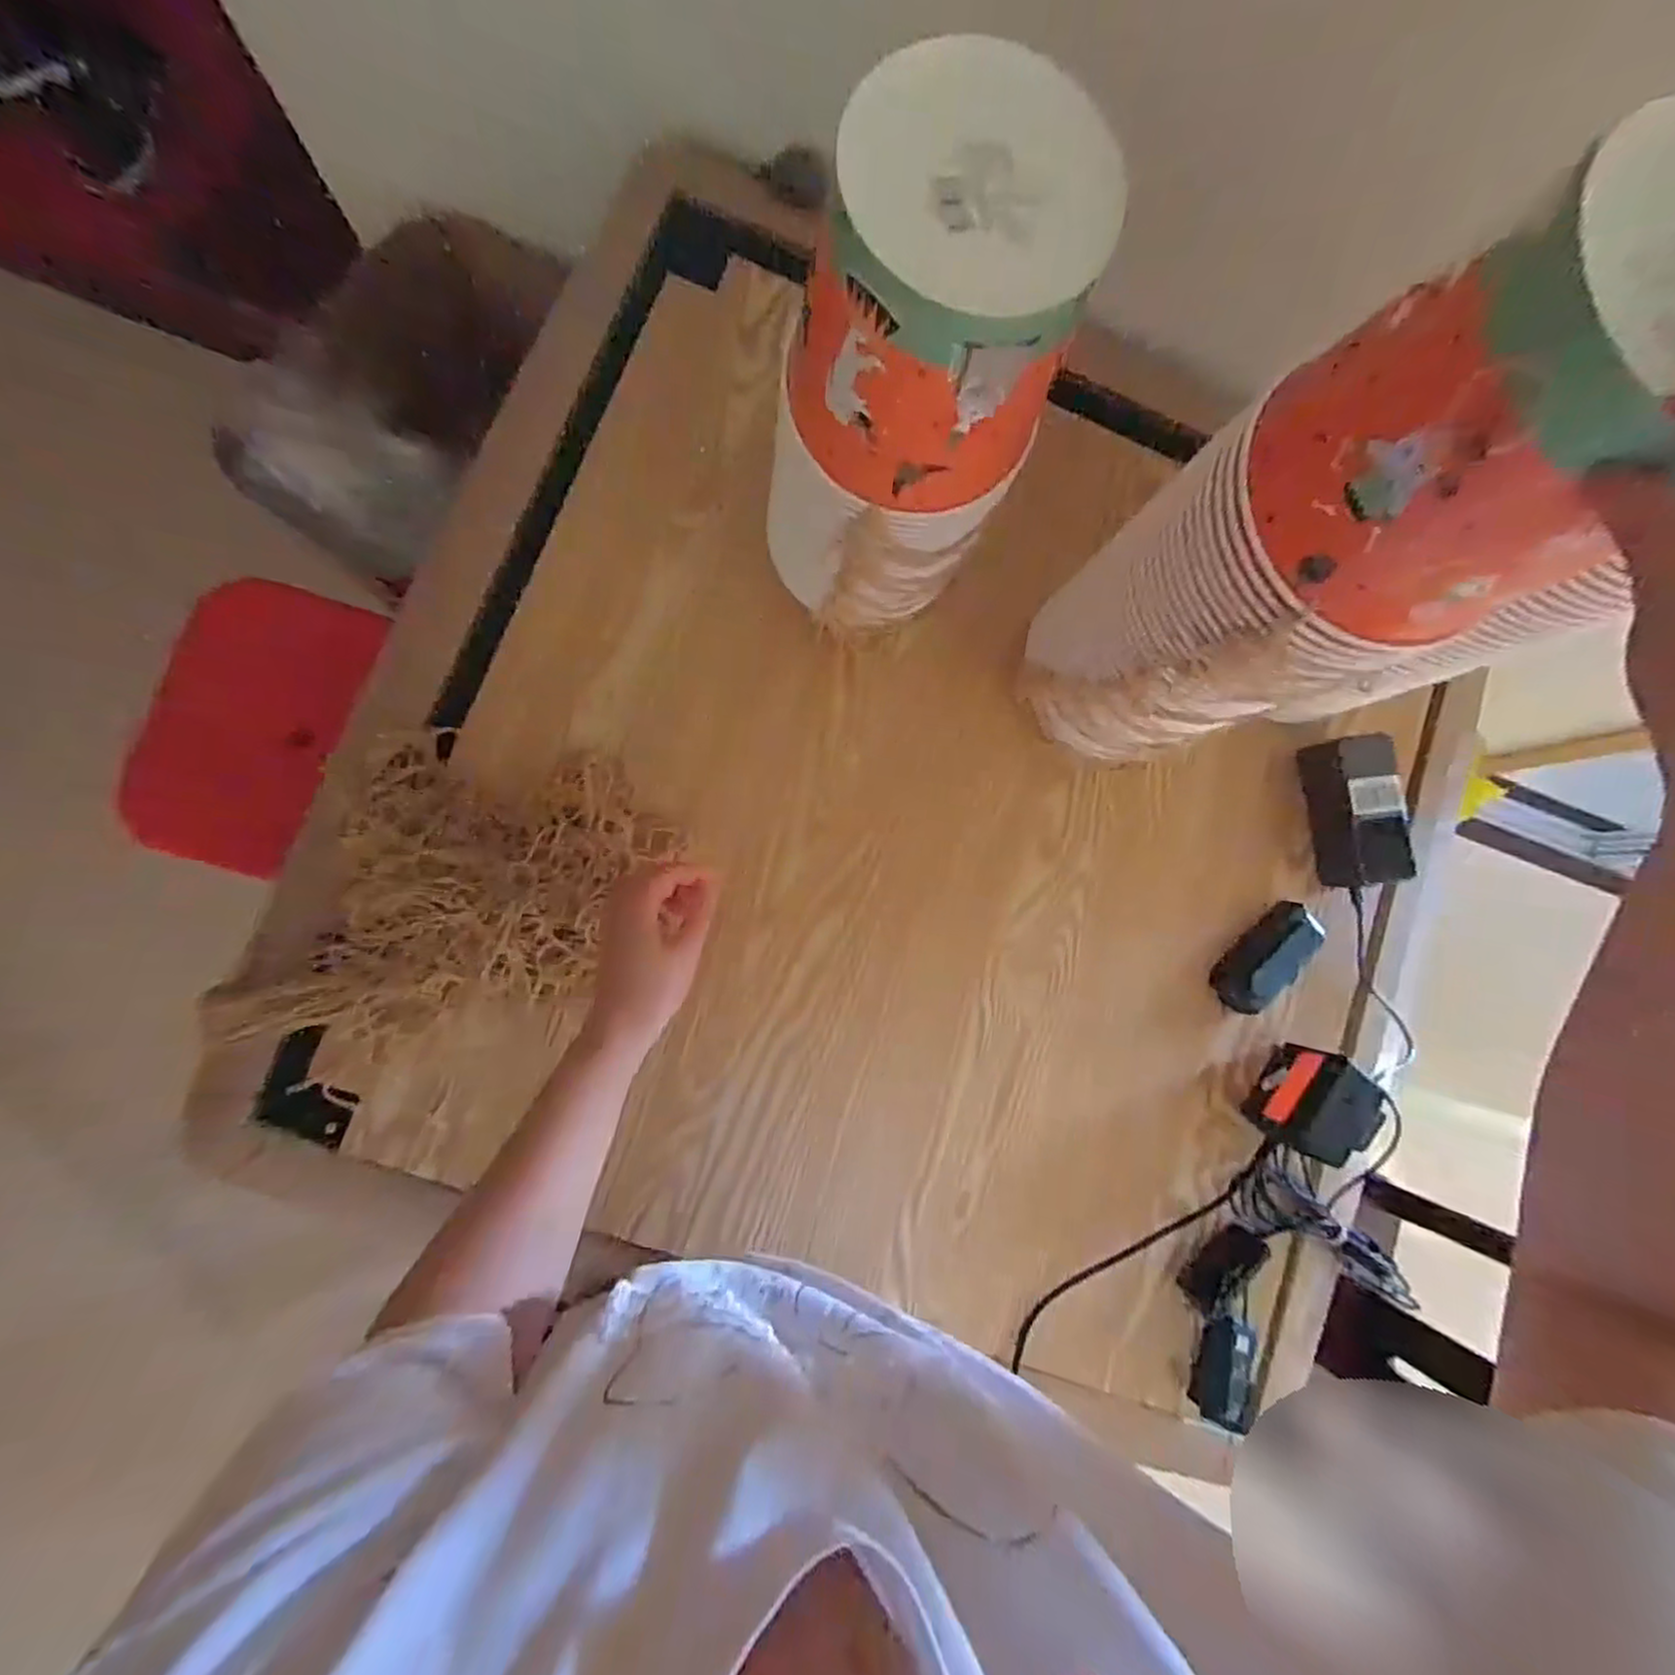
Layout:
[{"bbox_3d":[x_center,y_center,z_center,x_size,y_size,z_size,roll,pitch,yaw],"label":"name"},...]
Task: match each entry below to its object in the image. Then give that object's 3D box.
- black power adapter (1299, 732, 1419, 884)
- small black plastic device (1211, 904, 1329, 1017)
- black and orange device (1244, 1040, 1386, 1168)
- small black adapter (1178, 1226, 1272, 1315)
[{"bbox_3d":[0.451,-0.022,0.618,0.052,0.062,0.129,-6,87,-7],"label":"black power adapter"},{"bbox_3d":[0.379,0.107,0.621,0.106,0.017,0.059,-45,92,-8],"label":"small black plastic device"},{"bbox_3d":[0.391,0.220,0.584,0.057,0.070,0.080,35,83,-3],"label":"black and orange device"},{"bbox_3d":[0.317,0.353,0.579,0.073,0.016,0.034,-43,92,-8],"label":"small black adapter"}]

